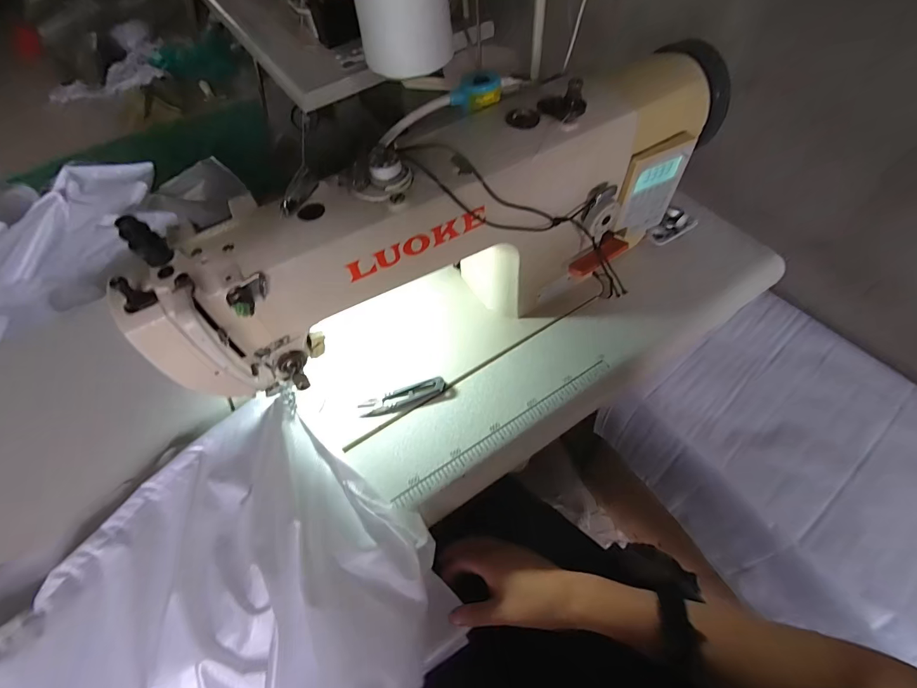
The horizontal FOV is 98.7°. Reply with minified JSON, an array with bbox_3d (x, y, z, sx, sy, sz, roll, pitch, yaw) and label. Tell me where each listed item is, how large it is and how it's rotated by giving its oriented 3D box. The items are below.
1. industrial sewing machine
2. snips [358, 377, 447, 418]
[{"bbox_3d":[0.024,-0.106,0.411,0.572,0.236,0.151,-24,59,-10],"label":"industrial sewing machine"},{"bbox_3d":[-0.063,0.061,0.451,0.100,0.010,0.024,-19,58,-7],"label":"snips"}]

